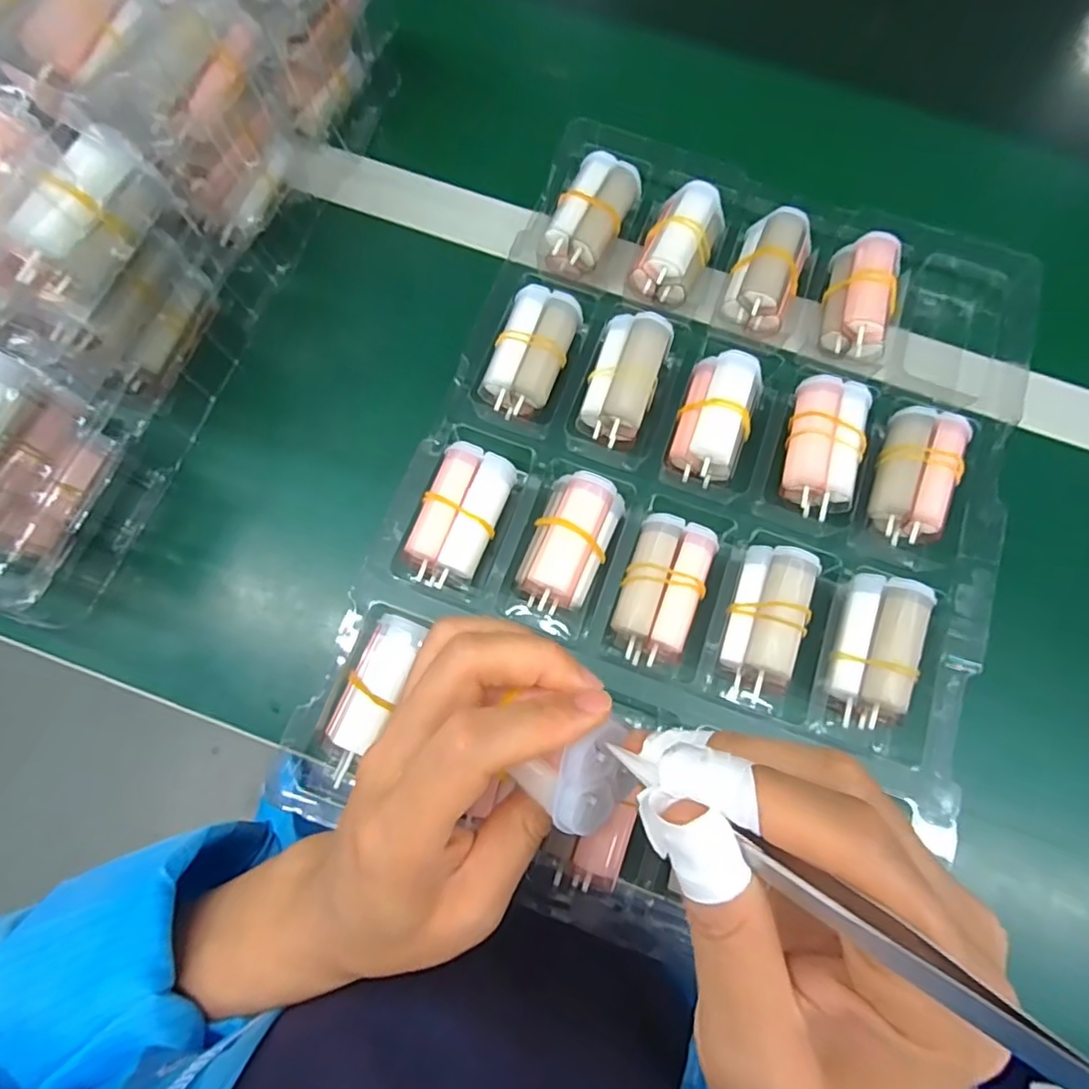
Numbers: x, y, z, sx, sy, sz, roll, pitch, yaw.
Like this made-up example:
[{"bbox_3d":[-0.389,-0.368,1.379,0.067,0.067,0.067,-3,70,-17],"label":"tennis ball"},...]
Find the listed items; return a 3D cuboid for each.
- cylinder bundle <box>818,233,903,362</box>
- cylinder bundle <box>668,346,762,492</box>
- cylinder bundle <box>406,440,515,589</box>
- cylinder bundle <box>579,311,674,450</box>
[{"bbox_3d":[0.177,-0.137,0.338,0.036,0.031,0.064,17,74,3],"label":"cylinder bundle"},{"bbox_3d":[0.089,-0.065,0.313,0.036,0.027,0.066,20,74,4],"label":"cylinder bundle"},{"bbox_3d":[-0.041,-0.012,0.293,0.036,0.027,0.068,19,74,4],"label":"cylinder bundle"},{"bbox_3d":[0.041,-0.085,0.318,0.033,0.031,0.068,17,74,3],"label":"cylinder bundle"}]

